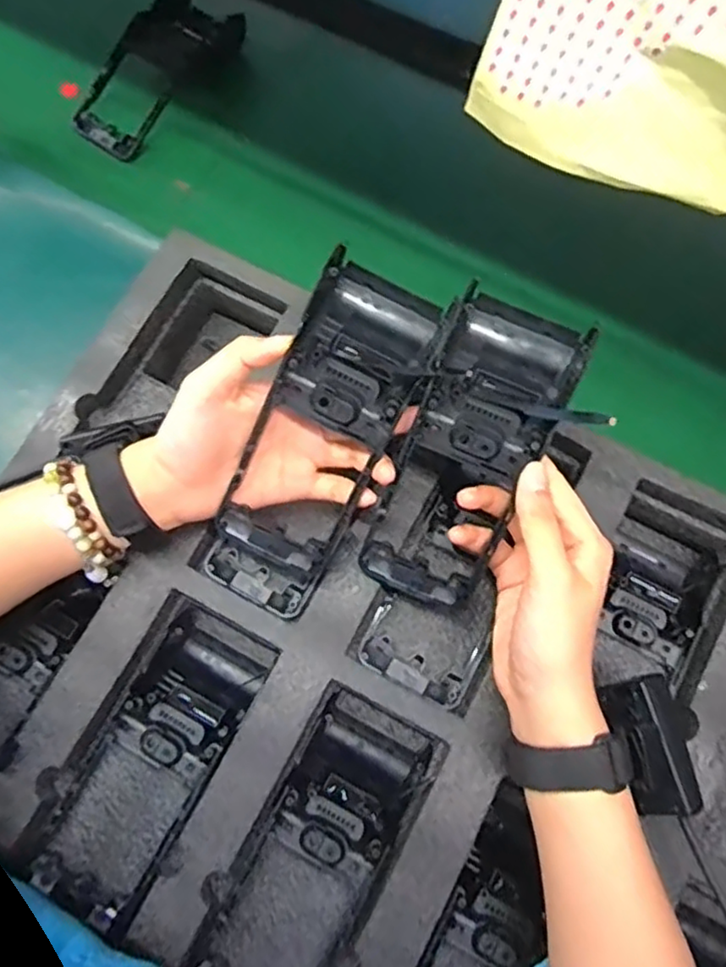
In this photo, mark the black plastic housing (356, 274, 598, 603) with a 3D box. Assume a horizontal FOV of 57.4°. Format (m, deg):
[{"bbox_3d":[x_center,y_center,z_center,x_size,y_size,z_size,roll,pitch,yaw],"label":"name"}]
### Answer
[{"bbox_3d":[0.061,-0.013,0.380,0.081,0.041,0.178,25,99,6],"label":"black plastic housing"}]

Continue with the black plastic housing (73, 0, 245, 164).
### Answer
[{"bbox_3d":[-0.196,-0.385,0.624,0.084,0.044,0.171,38,76,9],"label":"black plastic housing"}]

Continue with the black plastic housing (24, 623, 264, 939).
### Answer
[{"bbox_3d":[-0.140,0.186,0.434,0.074,0.051,0.167,28,75,7],"label":"black plastic housing"}]

